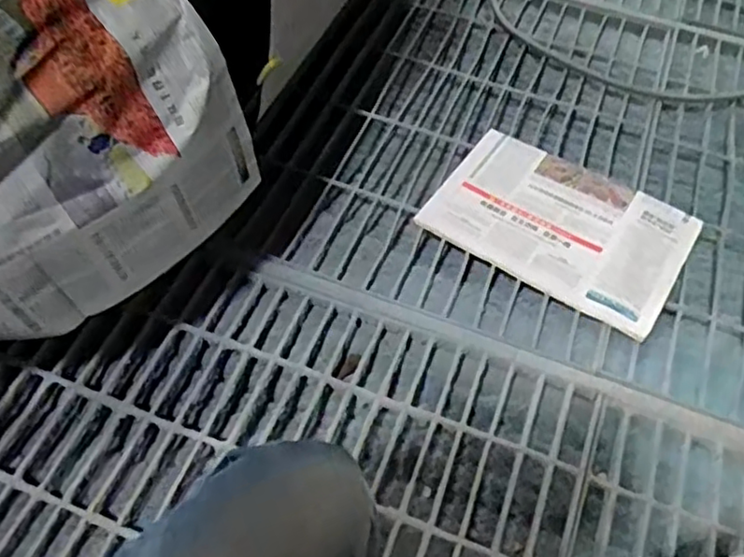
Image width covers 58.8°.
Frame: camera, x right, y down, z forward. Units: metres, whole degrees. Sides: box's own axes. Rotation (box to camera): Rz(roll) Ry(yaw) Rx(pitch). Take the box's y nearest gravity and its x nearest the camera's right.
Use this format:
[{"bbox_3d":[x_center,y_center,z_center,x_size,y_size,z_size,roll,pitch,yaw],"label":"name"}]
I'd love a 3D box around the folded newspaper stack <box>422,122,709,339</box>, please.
[{"bbox_3d":[0.306,-0.096,1.069,0.388,0.035,0.259,31,59,17],"label":"folded newspaper stack"}]

